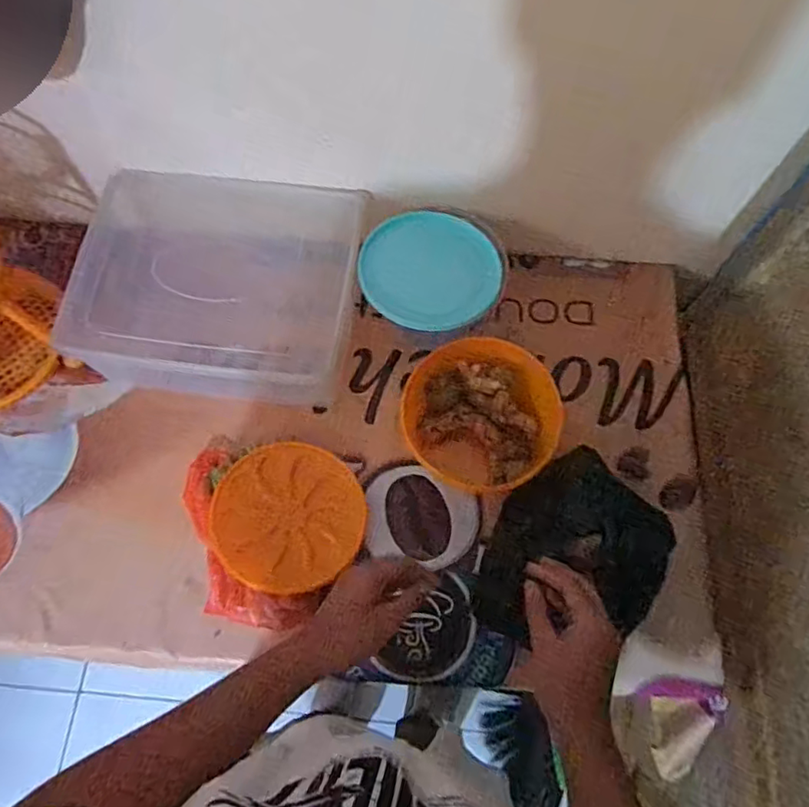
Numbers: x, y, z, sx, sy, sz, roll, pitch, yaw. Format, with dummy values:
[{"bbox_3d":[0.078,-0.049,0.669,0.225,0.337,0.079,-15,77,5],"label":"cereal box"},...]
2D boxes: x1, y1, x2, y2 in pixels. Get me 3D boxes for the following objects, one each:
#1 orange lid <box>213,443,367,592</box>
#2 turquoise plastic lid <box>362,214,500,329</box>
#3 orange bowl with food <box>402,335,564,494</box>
[{"bbox_3d":[-0.148,0.144,0.750,0.186,0.007,0.185,4,66,-9],"label":"orange lid"},{"bbox_3d":[0.034,-0.175,0.770,0.179,0.012,0.150,16,89,2],"label":"turquoise plastic lid"},{"bbox_3d":[0.097,0.018,0.763,0.189,0.108,0.171,12,71,4],"label":"orange bowl with food"}]

